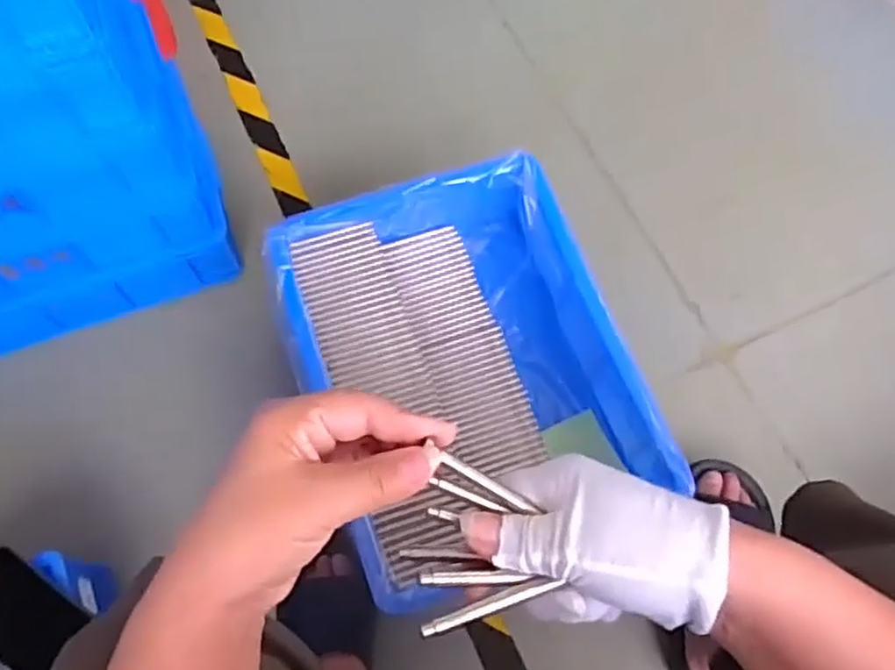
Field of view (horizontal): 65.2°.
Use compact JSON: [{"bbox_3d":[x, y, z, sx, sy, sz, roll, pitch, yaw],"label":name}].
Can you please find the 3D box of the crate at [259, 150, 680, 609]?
[{"bbox_3d":[0.020,0.038,0.732,0.312,0.117,0.405,-18,69,-8],"label":"crate"}]

